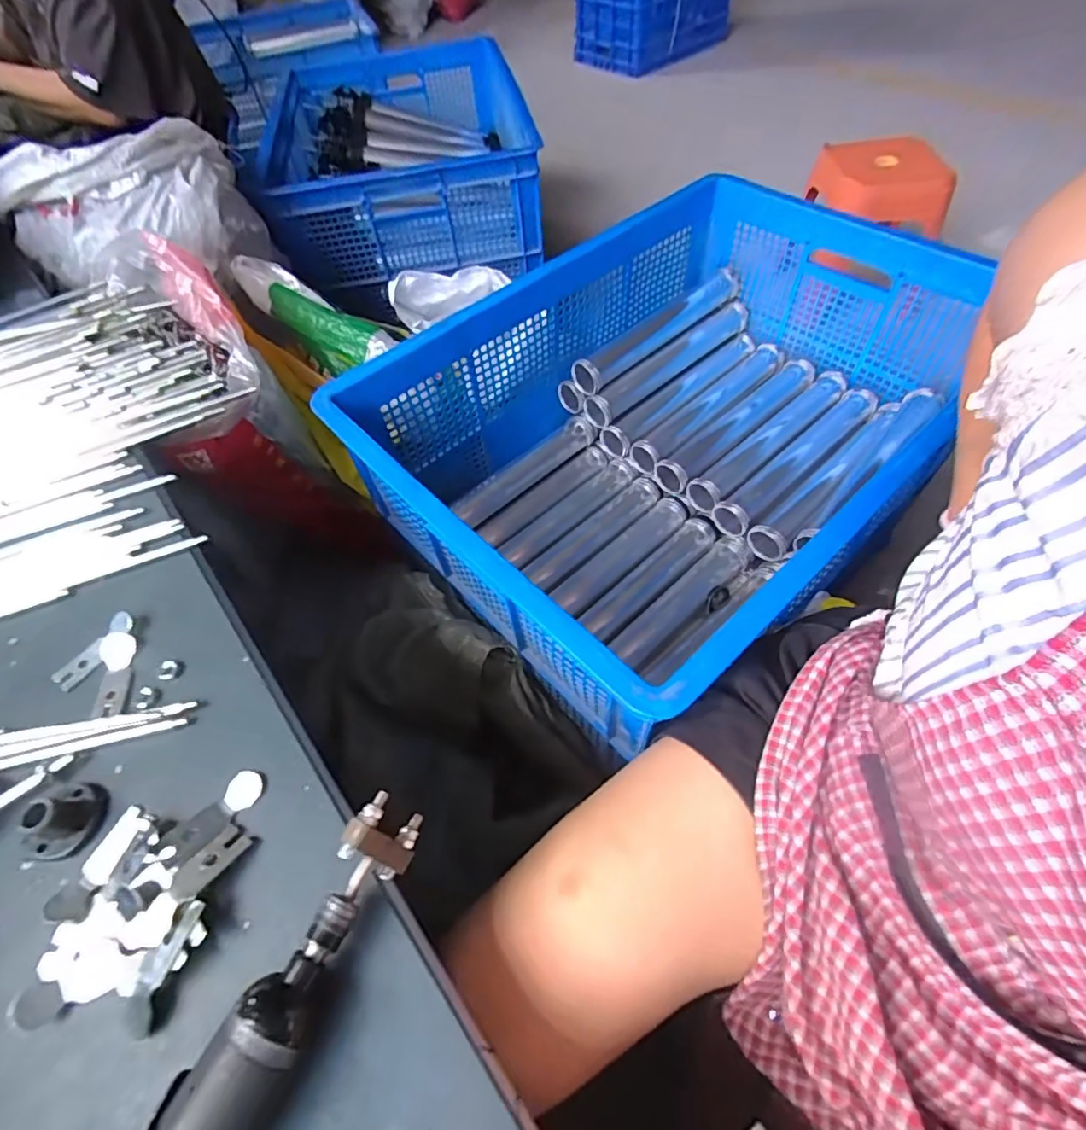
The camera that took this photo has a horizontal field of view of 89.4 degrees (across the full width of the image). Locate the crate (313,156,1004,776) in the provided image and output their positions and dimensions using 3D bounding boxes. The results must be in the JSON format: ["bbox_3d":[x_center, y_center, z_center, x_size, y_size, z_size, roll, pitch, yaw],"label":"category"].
[{"bbox_3d":[0.193,-0.170,0.813,0.773,0.362,0.560,-40,61,-20],"label":"crate"}]

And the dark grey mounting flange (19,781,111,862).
[{"bbox_3d":[-0.290,0.150,0.327,0.035,0.024,0.043,3,56,7],"label":"dark grey mounting flange"}]

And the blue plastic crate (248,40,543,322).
[{"bbox_3d":[-0.351,-1.026,1.370,0.625,0.229,0.923,-15,56,-5],"label":"blue plastic crate"}]

